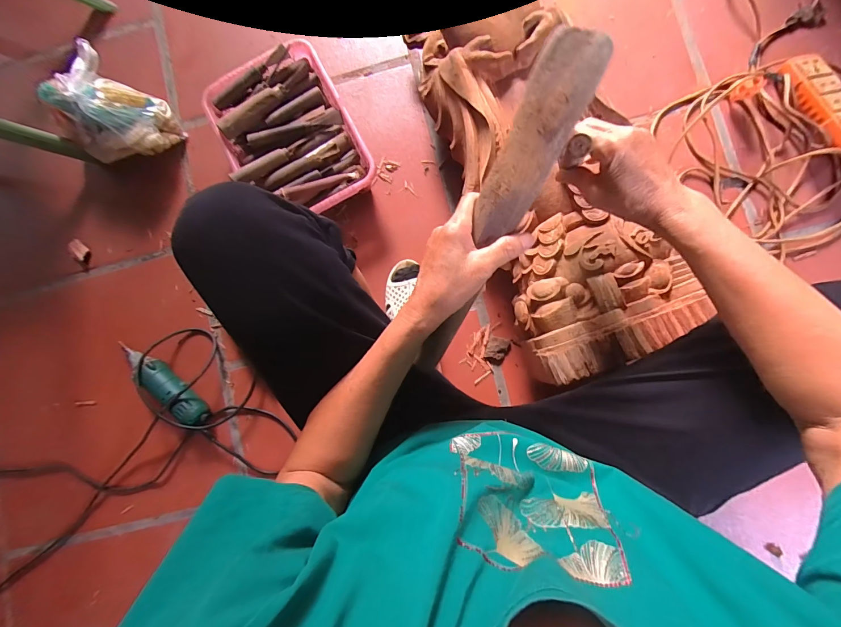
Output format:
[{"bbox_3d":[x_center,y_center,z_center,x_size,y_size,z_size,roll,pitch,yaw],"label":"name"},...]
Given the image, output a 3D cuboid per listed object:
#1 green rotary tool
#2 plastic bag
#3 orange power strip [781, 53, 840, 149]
[{"bbox_3d":[-0.474,0.126,0.659,0.208,0.048,0.050,35,89,5],"label":"green rotary tool"},{"bbox_3d":[-0.587,-0.376,0.700,0.154,0.142,0.162,30,91,6],"label":"plastic bag"},{"bbox_3d":[0.682,-0.363,0.605,0.065,0.031,0.200,-13,70,5],"label":"orange power strip"}]

